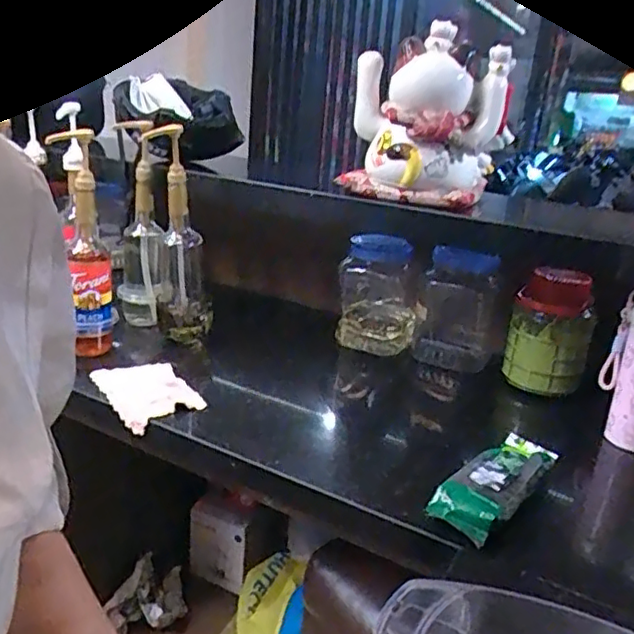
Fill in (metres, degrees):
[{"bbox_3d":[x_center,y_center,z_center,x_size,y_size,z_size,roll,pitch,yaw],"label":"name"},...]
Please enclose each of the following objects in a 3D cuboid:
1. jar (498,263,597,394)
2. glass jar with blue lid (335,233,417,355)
[{"bbox_3d":[0.384,0.029,1.021,0.122,0.209,0.113,11,20,18],"label":"jar"},{"bbox_3d":[0.121,-0.052,1.187,0.149,0.224,0.170,7,19,8],"label":"glass jar with blue lid"}]

